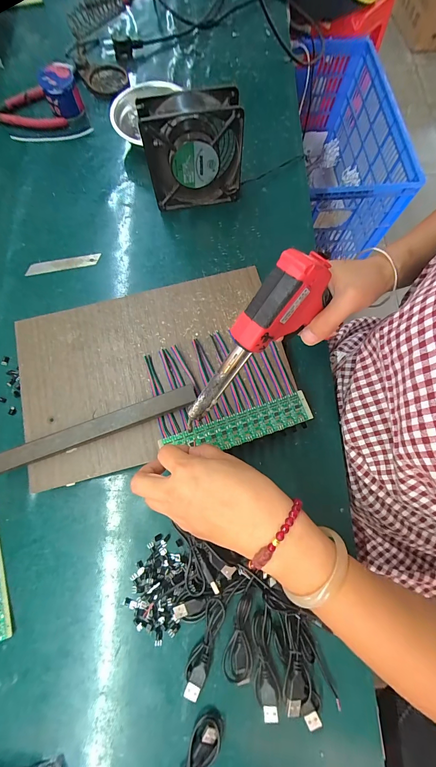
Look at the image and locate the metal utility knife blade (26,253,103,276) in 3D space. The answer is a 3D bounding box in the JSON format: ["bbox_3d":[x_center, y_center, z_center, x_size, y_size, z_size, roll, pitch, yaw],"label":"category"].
[{"bbox_3d":[-0.214,-0.167,0.413,0.099,0.004,0.018,-10,74,-3],"label":"metal utility knife blade"}]

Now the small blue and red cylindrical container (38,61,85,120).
[{"bbox_3d":[-0.248,-0.465,0.469,0.051,0.044,0.057,-10,74,-3],"label":"small blue and red cylindrical container"}]

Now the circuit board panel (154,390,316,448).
[{"bbox_3d":[0.021,0.047,0.320,0.160,0.004,0.036,-14,74,-3],"label":"circuit board panel"}]

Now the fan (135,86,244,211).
[{"bbox_3d":[-0.032,-0.296,0.392,0.119,0.130,0.040,-5,74,-1],"label":"fan"}]

